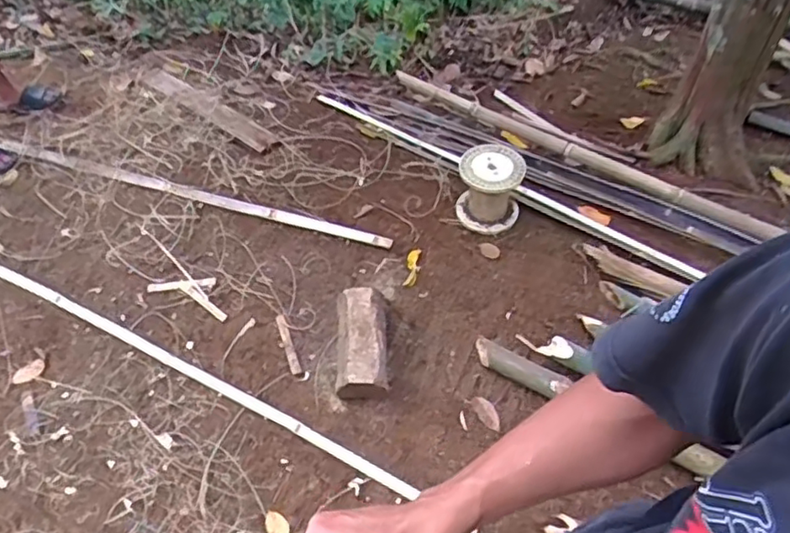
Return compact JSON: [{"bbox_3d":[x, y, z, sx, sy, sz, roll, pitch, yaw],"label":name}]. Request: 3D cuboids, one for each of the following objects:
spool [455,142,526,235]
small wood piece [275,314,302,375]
[{"bbox_3d":[0.297,-0.261,1.929,0.192,0.199,0.221,9,56,9],"label":"spool"},{"bbox_3d":[-0.308,0.221,1.778,0.029,0.008,0.200,-18,56,-9],"label":"small wood piece"}]

